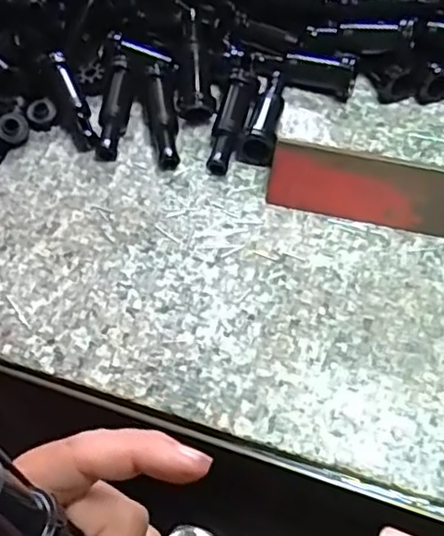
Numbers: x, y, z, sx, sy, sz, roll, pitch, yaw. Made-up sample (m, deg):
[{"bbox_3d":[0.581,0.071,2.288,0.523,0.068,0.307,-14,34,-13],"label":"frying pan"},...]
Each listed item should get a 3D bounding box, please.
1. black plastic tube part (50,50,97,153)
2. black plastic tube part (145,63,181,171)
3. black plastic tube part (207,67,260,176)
[{"bbox_3d":[-0.092,-0.104,0.408,0.013,0.010,0.071,-18,74,-9],"label":"black plastic tube part"},{"bbox_3d":[-0.036,-0.092,0.400,0.016,0.021,0.065,-9,59,-3],"label":"black plastic tube part"},{"bbox_3d":[0.007,-0.088,0.397,0.018,0.019,0.067,12,60,9],"label":"black plastic tube part"}]

